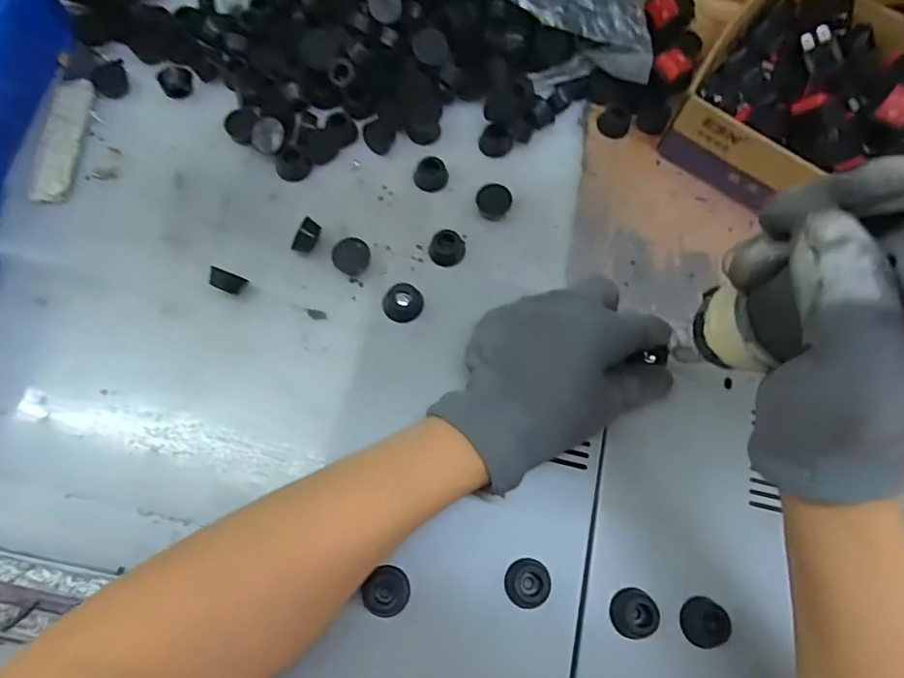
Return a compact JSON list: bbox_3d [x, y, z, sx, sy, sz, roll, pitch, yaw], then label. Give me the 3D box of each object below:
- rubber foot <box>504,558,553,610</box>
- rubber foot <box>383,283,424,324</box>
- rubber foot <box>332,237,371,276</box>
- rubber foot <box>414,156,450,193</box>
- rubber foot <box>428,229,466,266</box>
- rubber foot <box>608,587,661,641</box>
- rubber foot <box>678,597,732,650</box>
[{"bbox_3d":[0.041,0.132,0.303,0.025,0.005,0.024,1,72,-2],"label":"rubber foot"},{"bbox_3d":[-0.031,-0.022,0.353,0.024,0.017,0.022,15,72,3],"label":"rubber foot"},{"bbox_3d":[-0.067,-0.055,0.373,0.024,0.013,0.021,-10,72,-6],"label":"rubber foot"},{"bbox_3d":[-0.015,-0.117,0.398,0.023,0.017,0.018,2,72,-2],"label":"rubber foot"},{"bbox_3d":[-0.003,-0.062,0.379,0.022,0.014,0.022,1,72,-2],"label":"rubber foot"},{"bbox_3d":[0.097,0.146,0.297,0.024,0.007,0.024,17,72,3],"label":"rubber foot"},{"bbox_3d":[0.136,0.152,0.302,0.024,0.011,0.025,11,83,18],"label":"rubber foot"}]

